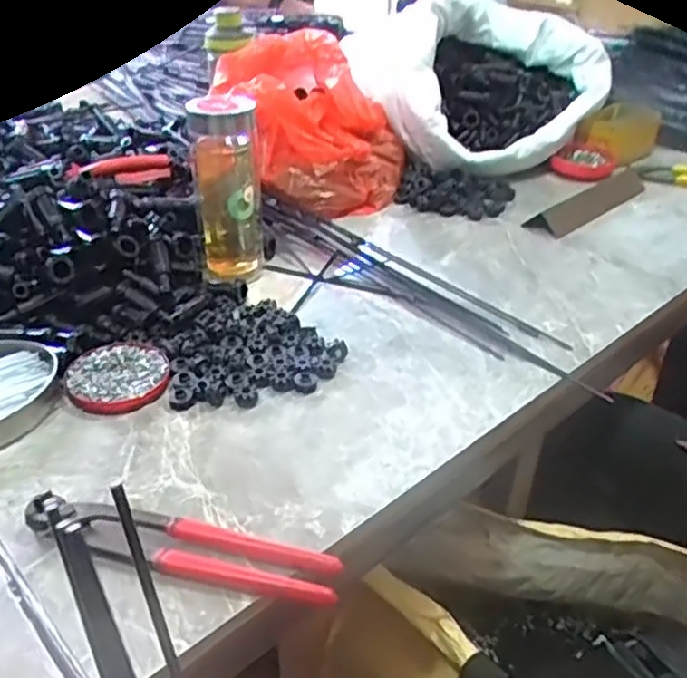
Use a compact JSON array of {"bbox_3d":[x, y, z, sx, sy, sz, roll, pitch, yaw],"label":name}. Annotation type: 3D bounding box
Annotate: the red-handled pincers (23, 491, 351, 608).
[{"bbox_3d":[-0.101,0.127,0.433,0.197,0.019,0.035,10,35,12],"label":"red-handled pincers"}]

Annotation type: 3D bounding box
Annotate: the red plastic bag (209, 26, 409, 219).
[{"bbox_3d":[-0.044,-0.291,0.910,0.245,0.145,0.284,1,35,-1],"label":"red plastic bag"}]

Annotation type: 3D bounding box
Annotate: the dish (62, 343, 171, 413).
[{"bbox_3d":[-0.186,0.031,0.581,0.080,0.013,0.075,1,35,-1],"label":"dish"}]

